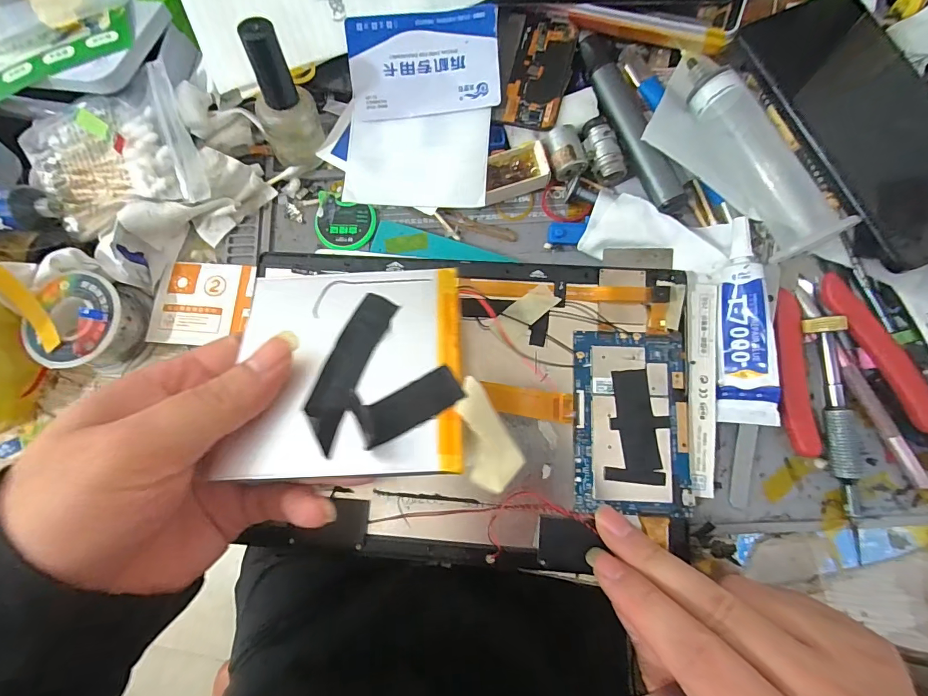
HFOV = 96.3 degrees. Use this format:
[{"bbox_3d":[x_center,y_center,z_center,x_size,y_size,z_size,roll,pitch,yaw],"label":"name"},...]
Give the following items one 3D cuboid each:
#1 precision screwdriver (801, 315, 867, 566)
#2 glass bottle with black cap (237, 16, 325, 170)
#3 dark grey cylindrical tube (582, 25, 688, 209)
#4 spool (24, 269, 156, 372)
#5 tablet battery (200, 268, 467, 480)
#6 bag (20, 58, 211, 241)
[{"bbox_3d":[0.196,0.043,0.211,0.017,0.014,0.120,-8,79,0],"label":"precision screwdriver"},{"bbox_3d":[-0.099,-0.136,0.228,0.028,0.075,0.022,-2,60,-1],"label":"glass bottle with black cap"},{"bbox_3d":[0.096,-0.135,0.236,0.017,0.012,0.120,-20,79,-2],"label":"dark grey cylindrical tube"},{"bbox_3d":[-0.212,-0.015,0.233,0.048,0.027,0.052,0,79,2],"label":"spool"},{"bbox_3d":[-0.048,0.006,0.176,0.092,0.005,0.093,-2,61,0],"label":"tablet battery"},{"bbox_3d":[-0.200,-0.105,0.240,0.093,0.031,0.071,-20,86,-3],"label":"bag"}]

